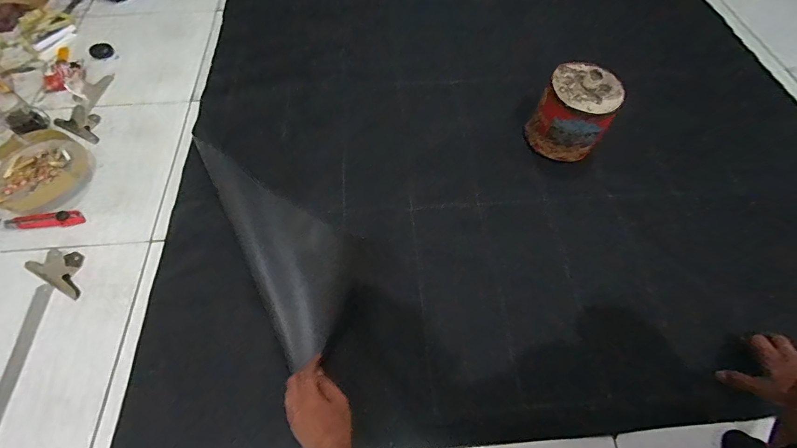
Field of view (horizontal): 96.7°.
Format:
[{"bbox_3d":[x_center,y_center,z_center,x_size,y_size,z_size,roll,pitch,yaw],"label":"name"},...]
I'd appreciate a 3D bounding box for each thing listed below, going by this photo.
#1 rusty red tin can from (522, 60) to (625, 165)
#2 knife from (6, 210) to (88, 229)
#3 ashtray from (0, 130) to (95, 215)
[{"bbox_3d":[0.373,-0.240,0.761,0.143,0.161,0.122,29,65,13],"label":"rusty red tin can"},{"bbox_3d":[-0.723,-0.008,0.724,0.160,0.013,0.036,-3,62,-4],"label":"knife"},{"bbox_3d":[-0.762,-0.109,0.751,0.187,0.048,0.187,38,67,17],"label":"ashtray"}]

